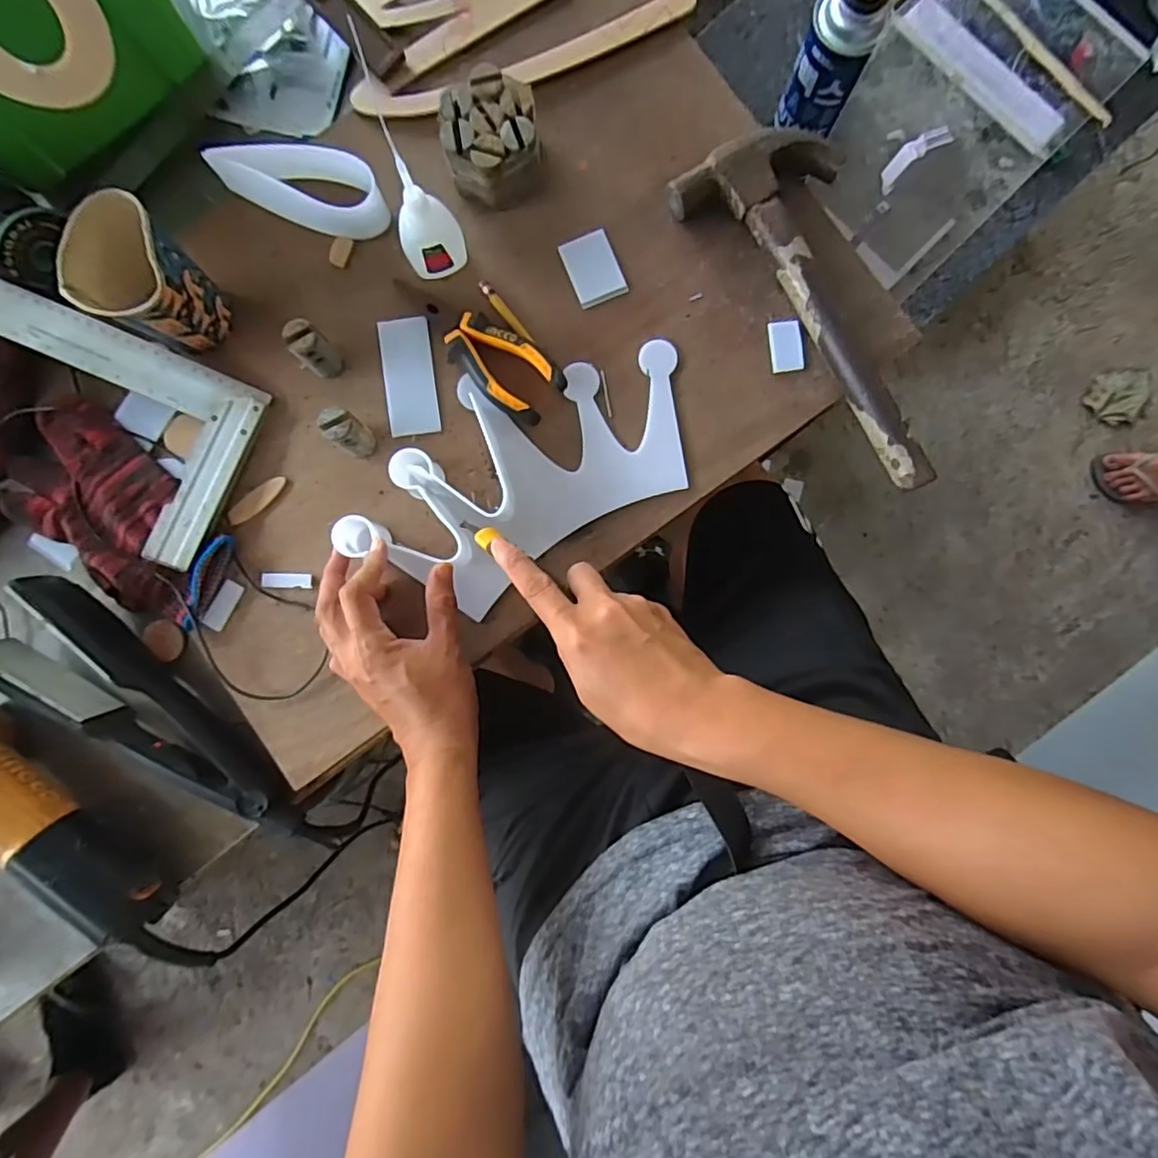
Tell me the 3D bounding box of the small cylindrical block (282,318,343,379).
[{"bbox_3d":[-0.200,-0.173,0.469,0.023,0.054,0.026,44,90,4],"label":"small cylindrical block"}]

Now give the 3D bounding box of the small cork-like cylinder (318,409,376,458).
[{"bbox_3d":[-0.173,-0.109,0.466,0.023,0.055,0.024,0,88,3],"label":"small cork-like cylinder"}]

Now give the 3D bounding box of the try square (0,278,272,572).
[{"bbox_3d":[-0.385,-0.125,0.467,0.252,0.010,0.150,23,82,-7],"label":"try square"}]

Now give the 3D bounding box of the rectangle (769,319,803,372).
[{"bbox_3d":[0.162,-0.182,0.485,0.024,0.004,0.039,-7,87,2],"label":"rectangle"}]

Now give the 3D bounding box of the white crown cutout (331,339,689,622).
[{"bbox_3d":[-0.044,-0.082,0.471,0.280,0.043,0.150,-27,87,-5],"label":"white crown cutout"}]

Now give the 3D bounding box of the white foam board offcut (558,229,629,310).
[{"bbox_3d":[0.012,-0.247,0.494,0.039,0.007,0.052,-23,87,2],"label":"white foam board offcut"}]

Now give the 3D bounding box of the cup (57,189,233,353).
[{"bbox_3d":[-0.303,-0.216,0.455,0.069,0.095,0.073,0,88,3],"label":"cup"}]

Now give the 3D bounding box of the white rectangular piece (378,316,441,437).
[{"bbox_3d":[-0.135,-0.161,0.494,0.039,0.005,0.091,-7,87,2],"label":"white rectangular piece"}]

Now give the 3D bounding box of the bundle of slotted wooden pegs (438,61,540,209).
[{"bbox_3d":[-0.066,-0.332,0.473,0.067,0.054,0.071,-1,88,3],"label":"bundle of slotted wooden pegs"}]

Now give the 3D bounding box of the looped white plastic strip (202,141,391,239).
[{"bbox_3d":[-0.218,-0.302,0.482,0.132,0.047,0.042,8,87,2],"label":"looped white plastic strip"}]

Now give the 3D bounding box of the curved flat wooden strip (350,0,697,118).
[{"bbox_3d":[-0.043,-0.413,0.495,0.280,0.013,0.044,-14,78,2],"label":"curved flat wooden strip"}]

